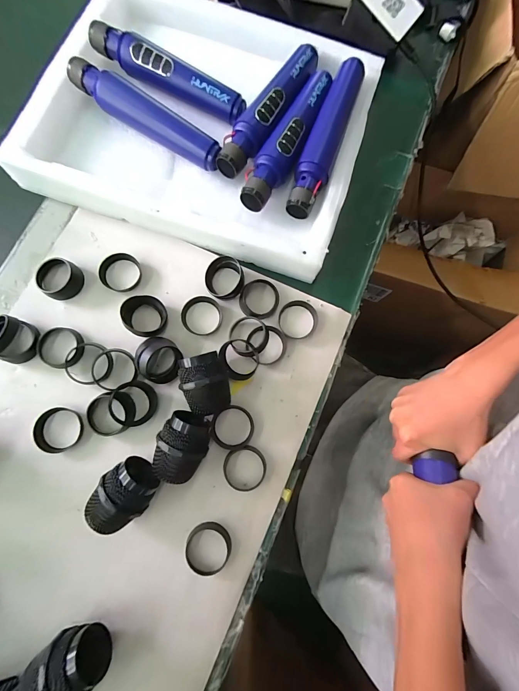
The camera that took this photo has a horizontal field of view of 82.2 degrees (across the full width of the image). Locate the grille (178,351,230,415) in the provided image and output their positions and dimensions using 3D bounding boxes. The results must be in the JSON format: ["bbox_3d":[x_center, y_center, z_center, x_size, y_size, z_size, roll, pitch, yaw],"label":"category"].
[{"bbox_3d":[-0.055,0.036,0.296,0.044,0.046,0.053,-22,81,-7],"label":"grille"}]

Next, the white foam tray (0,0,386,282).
[{"bbox_3d":[-0.063,-0.260,0.351,0.350,0.060,0.284,18,79,0],"label":"white foam tray"}]

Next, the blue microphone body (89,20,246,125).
[{"bbox_3d":[-0.106,-0.313,0.341,0.191,0.034,0.029,27,79,2],"label":"blue microphone body"}]

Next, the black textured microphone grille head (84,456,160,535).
[{"bbox_3d":[-0.125,0.138,0.273,0.047,0.047,0.062,36,79,4],"label":"black textured microphone grille head"}]

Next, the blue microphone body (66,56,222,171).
[{"bbox_3d":[-0.128,-0.256,0.332,0.190,0.032,0.033,34,79,3],"label":"blue microphone body"}]

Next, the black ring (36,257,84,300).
[{"bbox_3d":[-0.216,-0.072,0.323,0.038,0.018,0.042,31,79,3],"label":"black ring"}]

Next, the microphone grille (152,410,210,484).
[{"bbox_3d":[-0.071,0.096,0.285,0.045,0.047,0.062,13,79,-1],"label":"microphone grille"}]

